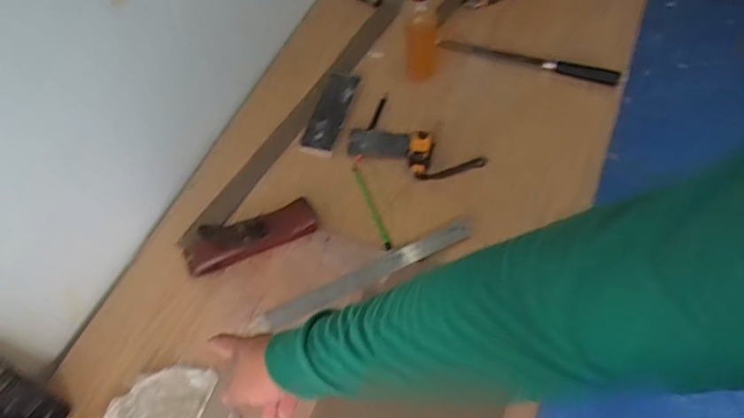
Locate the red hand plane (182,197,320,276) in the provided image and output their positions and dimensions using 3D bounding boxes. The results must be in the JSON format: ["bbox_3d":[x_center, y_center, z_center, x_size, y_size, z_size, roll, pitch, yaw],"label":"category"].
[{"bbox_3d":[-0.176,0.037,0.840,0.193,0.063,0.056,-21,59,-10],"label":"red hand plane"}]

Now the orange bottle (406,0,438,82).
[{"bbox_3d":[0.083,-0.284,0.970,0.055,0.186,0.044,0,57,4],"label":"orange bottle"}]

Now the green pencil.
[{"bbox_3d":[-0.002,-0.003,0.901,0.010,0.008,0.159,-19,59,-9],"label":"green pencil"}]

